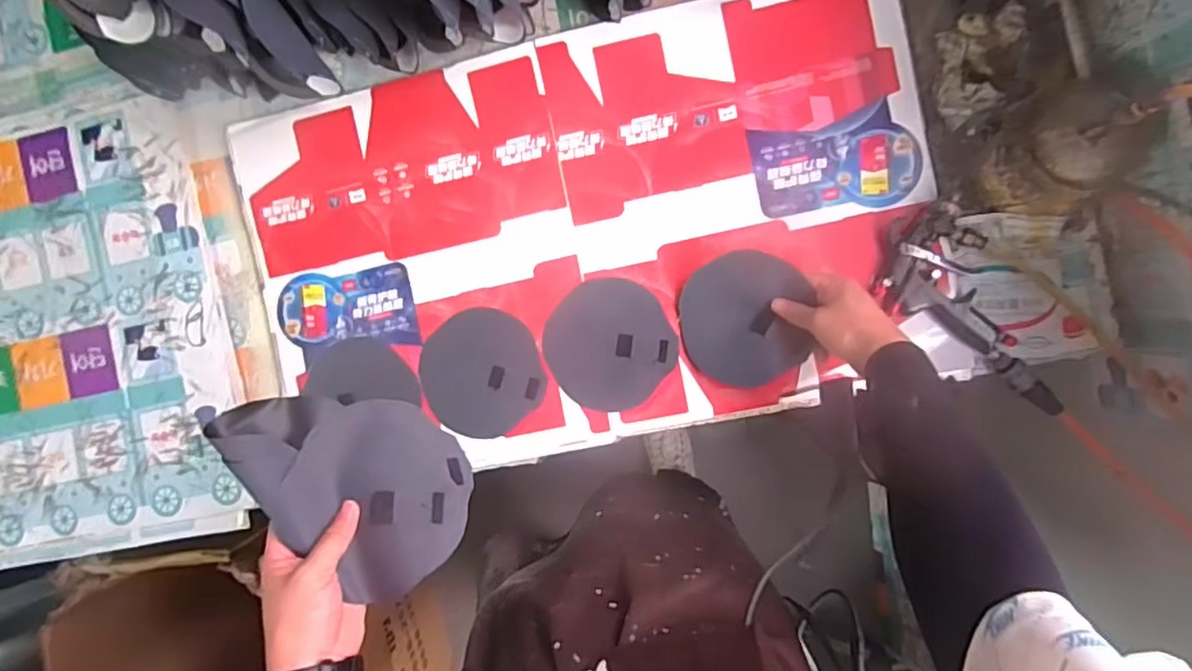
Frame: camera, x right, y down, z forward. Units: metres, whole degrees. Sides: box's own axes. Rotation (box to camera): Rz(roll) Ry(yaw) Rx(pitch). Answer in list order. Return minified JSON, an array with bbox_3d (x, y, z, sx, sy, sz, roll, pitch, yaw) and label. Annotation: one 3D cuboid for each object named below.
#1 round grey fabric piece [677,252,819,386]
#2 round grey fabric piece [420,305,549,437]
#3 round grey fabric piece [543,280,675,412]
[{"bbox_3d":[0.161,-0.017,0.669,0.138,0.009,0.142,5,101,27],"label":"round grey fabric piece"},{"bbox_3d":[-0.135,0.045,0.726,0.143,0.006,0.146,0,89,8],"label":"round grey fabric piece"},{"bbox_3d":[0.014,0.009,0.703,0.145,0.004,0.142,39,95,7],"label":"round grey fabric piece"}]

